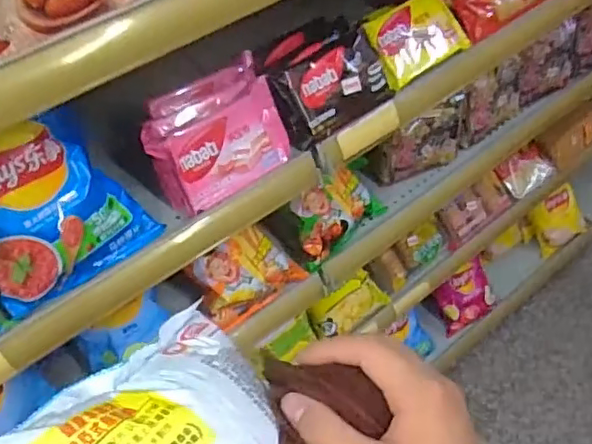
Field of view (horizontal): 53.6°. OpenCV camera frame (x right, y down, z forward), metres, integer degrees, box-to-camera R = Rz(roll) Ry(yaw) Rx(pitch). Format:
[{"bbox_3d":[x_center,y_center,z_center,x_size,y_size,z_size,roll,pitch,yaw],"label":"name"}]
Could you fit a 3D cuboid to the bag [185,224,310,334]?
[{"bbox_3d":[-0.064,0.069,0.795,0.141,0.106,0.029,-31,22,-20],"label":"bag"}]

